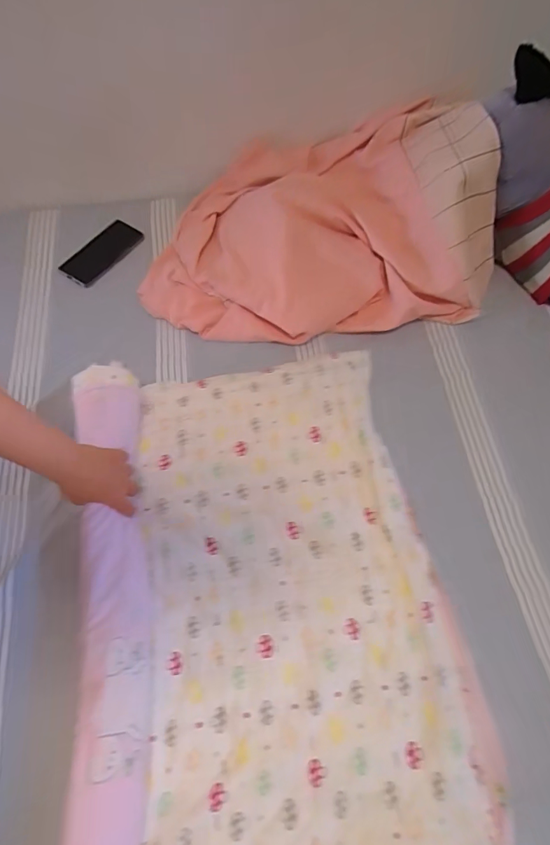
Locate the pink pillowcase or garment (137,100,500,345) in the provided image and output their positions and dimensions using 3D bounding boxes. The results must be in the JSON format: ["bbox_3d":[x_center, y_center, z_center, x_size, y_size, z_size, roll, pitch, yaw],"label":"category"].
[{"bbox_3d":[0.063,-0.359,0.766,0.625,0.170,0.400,-11,65,-5],"label":"pink pillowcase or garment"}]

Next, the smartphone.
[{"bbox_3d":[-0.345,-0.338,0.854,0.084,0.015,0.164,42,77,12],"label":"smartphone"}]

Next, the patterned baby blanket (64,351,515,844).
[{"bbox_3d":[-0.008,0.270,0.516,0.465,0.076,0.794,-7,65,-3],"label":"patterned baby blanket"}]

